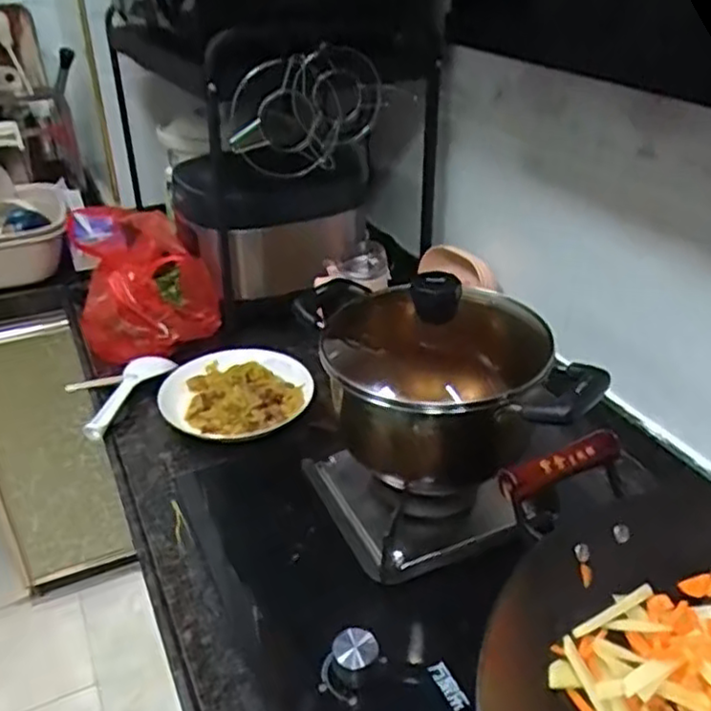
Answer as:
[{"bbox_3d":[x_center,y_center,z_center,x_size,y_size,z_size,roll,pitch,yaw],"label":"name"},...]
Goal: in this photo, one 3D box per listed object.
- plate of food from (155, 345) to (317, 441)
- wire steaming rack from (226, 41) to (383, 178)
[{"bbox_3d":[-0.152,0.049,0.902,0.186,0.042,0.148,-4,32,-6],"label":"plate of food"},{"bbox_3d":[-0.058,-0.314,0.912,0.061,0.141,0.225,27,41,36],"label":"wire steaming rack"}]

